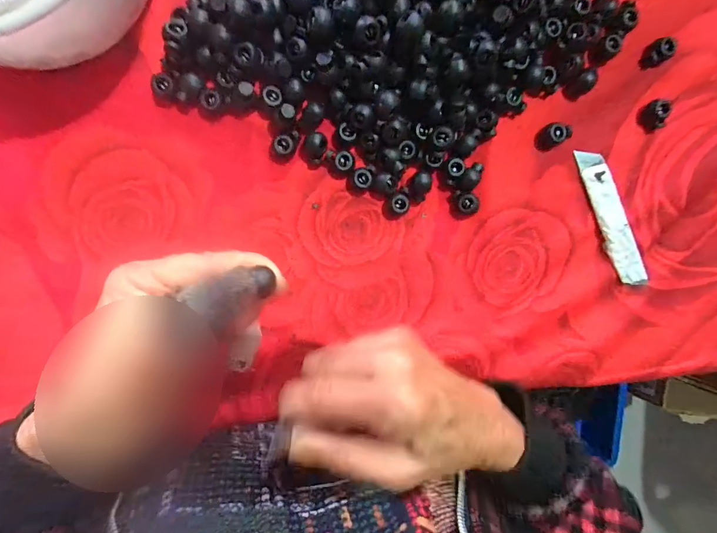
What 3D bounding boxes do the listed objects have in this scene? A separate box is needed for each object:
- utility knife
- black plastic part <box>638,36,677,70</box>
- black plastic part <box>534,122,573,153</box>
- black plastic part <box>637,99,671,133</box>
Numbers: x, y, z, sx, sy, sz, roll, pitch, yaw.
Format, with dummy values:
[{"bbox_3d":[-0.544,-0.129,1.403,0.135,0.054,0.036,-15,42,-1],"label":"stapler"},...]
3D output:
[{"bbox_3d":[0.178,-0.034,0.264,0.020,0.006,0.100,-23,97,-3],"label":"utility knife"},{"bbox_3d":[0.201,-0.144,0.253,0.020,0.012,0.015,-29,97,-3],"label":"black plastic part"},{"bbox_3d":[0.129,-0.087,0.252,0.021,0.009,0.016,-38,98,-1],"label":"black plastic part"},{"bbox_3d":[0.202,-0.103,0.257,0.013,0.013,0.019,-19,97,-4],"label":"black plastic part"}]

